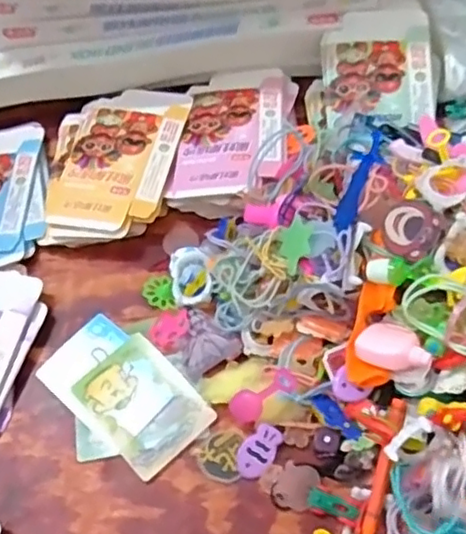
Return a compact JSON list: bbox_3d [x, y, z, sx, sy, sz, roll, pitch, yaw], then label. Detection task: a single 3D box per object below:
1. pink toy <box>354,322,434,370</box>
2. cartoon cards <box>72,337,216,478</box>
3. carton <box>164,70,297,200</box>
[{"bbox_3d":[0.099,0.048,0.391,0.044,0.020,0.028,20,63,15],"label":"pink toy"},{"bbox_3d":[-0.062,0.092,0.432,0.063,0.004,0.087,-40,64,-18],"label":"cartoon cards"},{"bbox_3d":[0.001,-0.113,0.523,0.087,0.015,0.144,1,56,13],"label":"carton"}]

